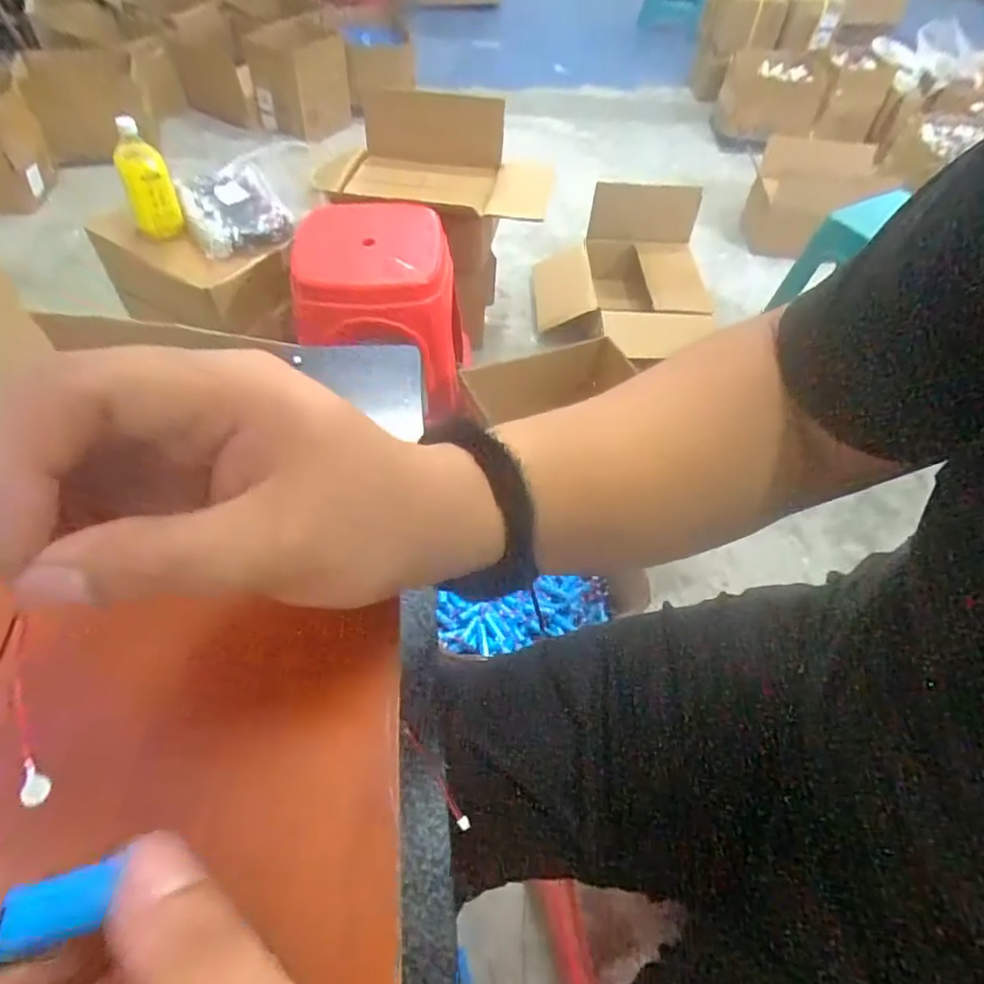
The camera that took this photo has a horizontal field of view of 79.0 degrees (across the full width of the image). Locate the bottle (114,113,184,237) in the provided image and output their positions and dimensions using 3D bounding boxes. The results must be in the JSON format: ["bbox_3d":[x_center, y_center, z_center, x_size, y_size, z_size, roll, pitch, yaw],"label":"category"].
[{"bbox_3d":[-0.619,-0.557,1.068,0.081,0.185,0.097,-23,58,-21],"label":"bottle"}]

